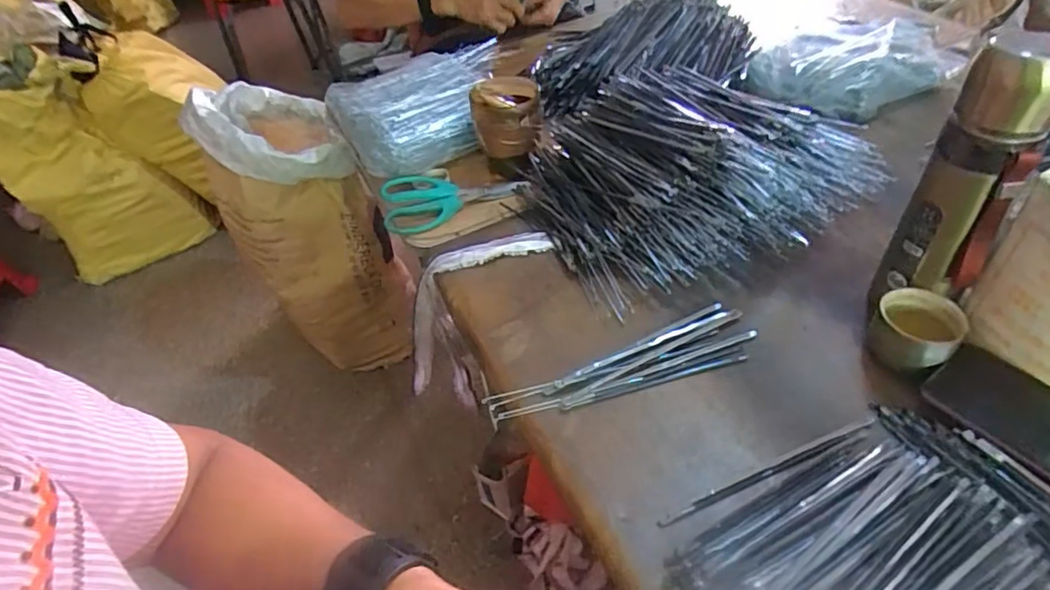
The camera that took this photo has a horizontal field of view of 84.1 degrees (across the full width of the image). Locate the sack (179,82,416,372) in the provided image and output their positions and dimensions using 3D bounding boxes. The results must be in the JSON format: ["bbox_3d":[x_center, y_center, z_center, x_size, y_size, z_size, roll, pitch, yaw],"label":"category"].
[{"bbox_3d":[-0.458,-0.132,1.240,0.254,0.567,0.354,-33,51,-23],"label":"sack"}]

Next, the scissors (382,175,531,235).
[{"bbox_3d":[-0.088,-0.127,0.725,0.178,0.024,0.085,-16,46,-8],"label":"scissors"}]

